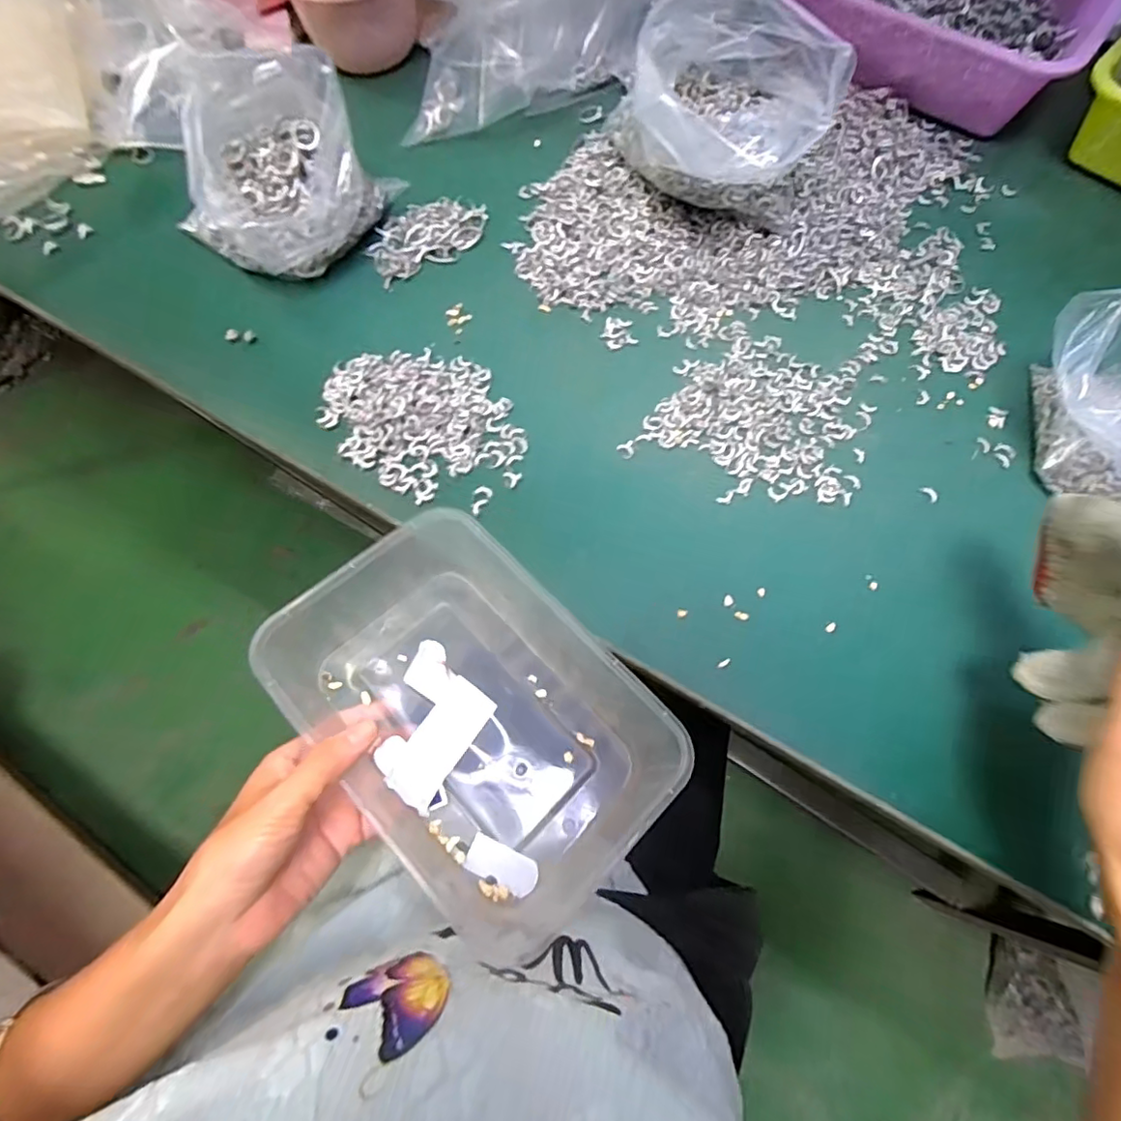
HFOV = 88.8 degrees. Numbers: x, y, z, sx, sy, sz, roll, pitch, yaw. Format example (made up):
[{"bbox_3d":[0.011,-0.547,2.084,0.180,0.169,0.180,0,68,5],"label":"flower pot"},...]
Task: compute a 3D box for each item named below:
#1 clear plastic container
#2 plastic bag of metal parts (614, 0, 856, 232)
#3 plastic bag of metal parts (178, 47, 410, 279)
[{"bbox_3d":[-0.048,0.085,0.332,0.154,0.062,0.217,-41,75,-12],"label":"clear plastic container"},{"bbox_3d":[0.132,-0.358,0.464,0.148,0.140,0.119,-4,70,0],"label":"plastic bag of metal parts"},{"bbox_3d":[-0.238,-0.340,0.484,0.138,0.110,0.169,39,76,13],"label":"plastic bag of metal parts"}]

